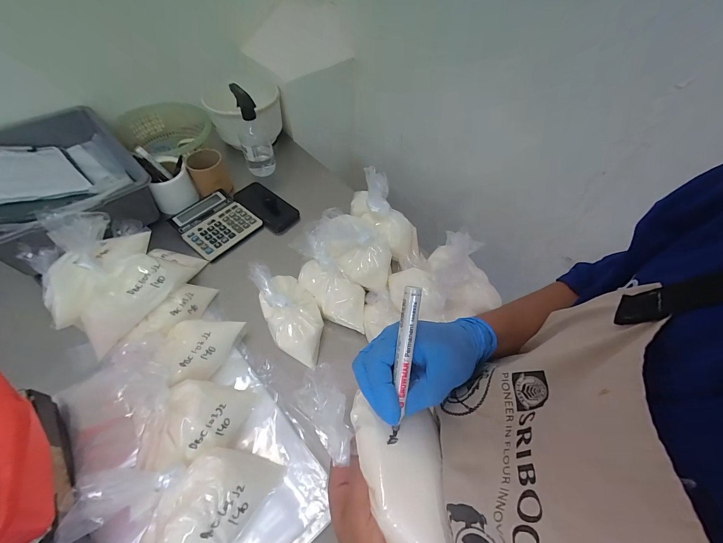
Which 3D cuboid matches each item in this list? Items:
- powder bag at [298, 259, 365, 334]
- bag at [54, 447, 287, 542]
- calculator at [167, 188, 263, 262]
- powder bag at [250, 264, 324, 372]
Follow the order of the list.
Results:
[{"bbox_3d":[-0.056,0.044,0.570,0.158,0.051,0.082,24,57,14],"label":"powder bag"},{"bbox_3d":[-0.203,0.277,0.362,0.203,0.112,0.127,-13,56,-12],"label":"bag"},{"bbox_3d":[-0.339,-0.113,0.714,0.168,0.020,0.146,35,60,20],"label":"calculator"},{"bbox_3d":[-0.125,0.071,0.552,0.093,0.058,0.199,-28,74,-21],"label":"powder bag"}]

